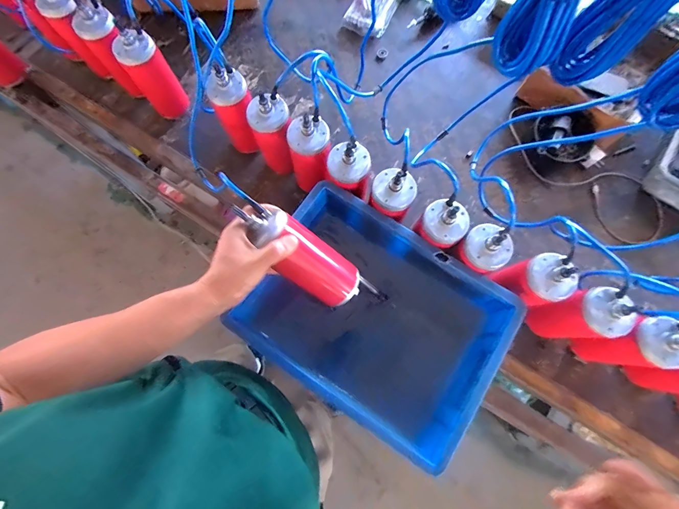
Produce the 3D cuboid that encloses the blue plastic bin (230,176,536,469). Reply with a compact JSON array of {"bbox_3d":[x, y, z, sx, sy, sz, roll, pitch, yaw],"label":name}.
[{"bbox_3d":[0.058,0.102,0.570,0.400,0.122,0.294,34,78,9],"label":"blue plastic bin"}]

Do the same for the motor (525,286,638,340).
[{"bbox_3d":[0.399,0.107,0.555,0.069,0.190,0.074,0,75,0],"label":"motor"}]

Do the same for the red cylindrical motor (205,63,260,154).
[{"bbox_3d":[-0.202,-0.279,0.644,0.071,0.168,0.074,0,75,0],"label":"red cylindrical motor"}]

